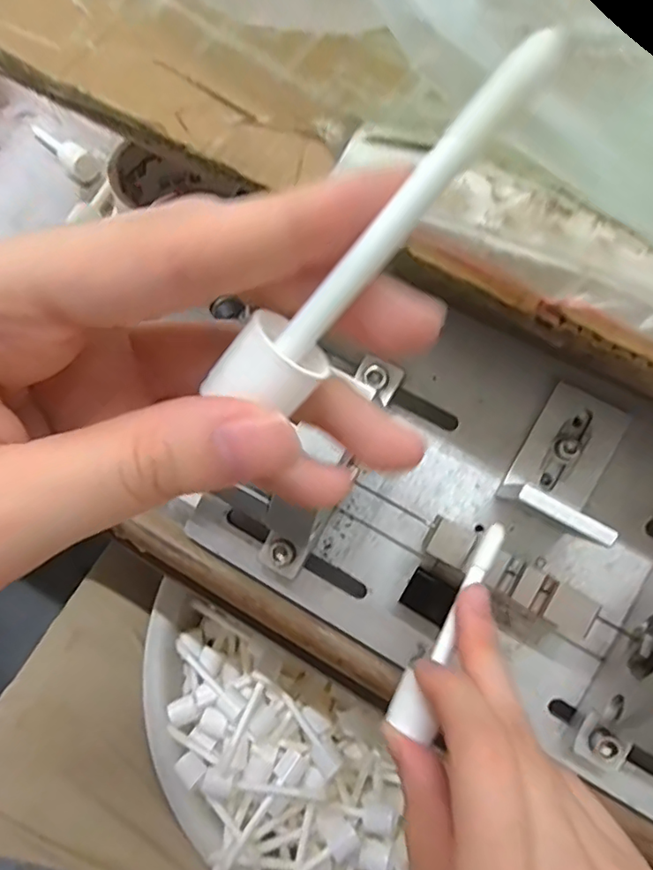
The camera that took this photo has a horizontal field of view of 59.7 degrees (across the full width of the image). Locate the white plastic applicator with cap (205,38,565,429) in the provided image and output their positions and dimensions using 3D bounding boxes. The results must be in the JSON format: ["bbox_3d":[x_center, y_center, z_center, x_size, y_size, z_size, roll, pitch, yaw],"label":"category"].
[{"bbox_3d":[0.008,-0.033,0.100,0.078,0.013,0.011,-46,71,24],"label":"white plastic applicator with cap"}]

